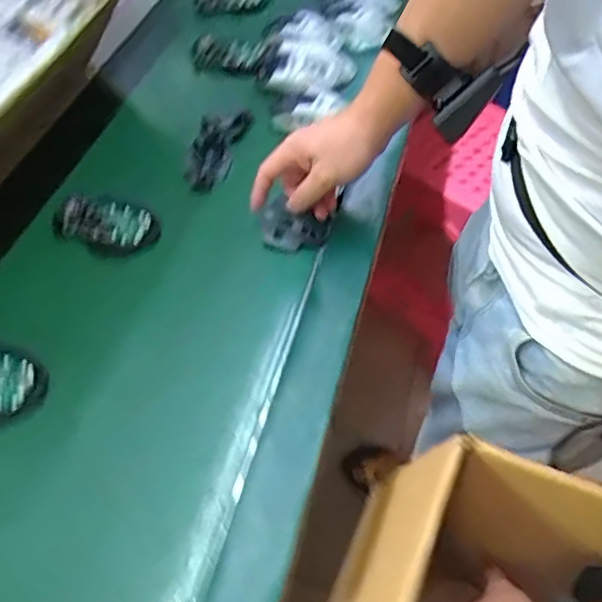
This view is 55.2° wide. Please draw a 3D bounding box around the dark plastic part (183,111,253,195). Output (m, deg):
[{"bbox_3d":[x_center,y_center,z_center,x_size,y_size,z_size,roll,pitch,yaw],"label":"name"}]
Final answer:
[{"bbox_3d":[-0.102,-0.188,0.696,0.056,0.018,0.141,7,54,8],"label":"dark plastic part"}]

